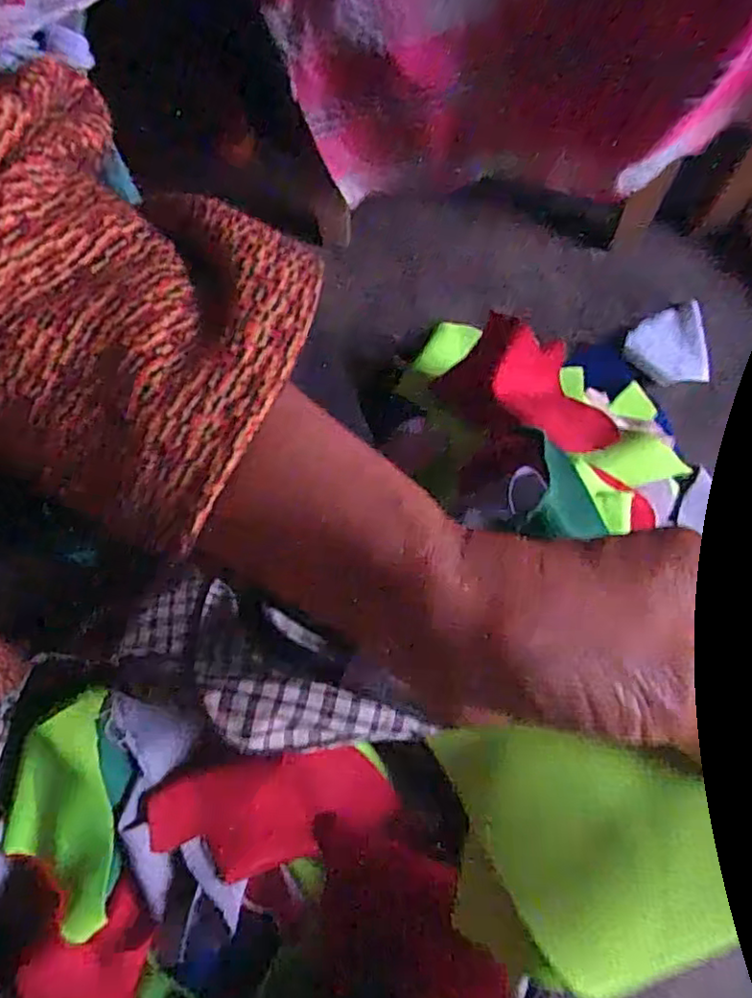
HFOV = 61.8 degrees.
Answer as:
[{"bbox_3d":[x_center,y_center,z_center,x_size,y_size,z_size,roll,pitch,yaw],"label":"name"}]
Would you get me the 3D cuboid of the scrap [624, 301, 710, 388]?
[{"bbox_3d":[0.340,-0.183,0.711,0.092,0.023,0.104,31,74,10],"label":"scrap"}]

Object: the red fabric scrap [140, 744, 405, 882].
[{"bbox_3d":[-0.080,0.241,0.483,0.180,0.011,0.074,-10,71,-3],"label":"red fabric scrap"}]

